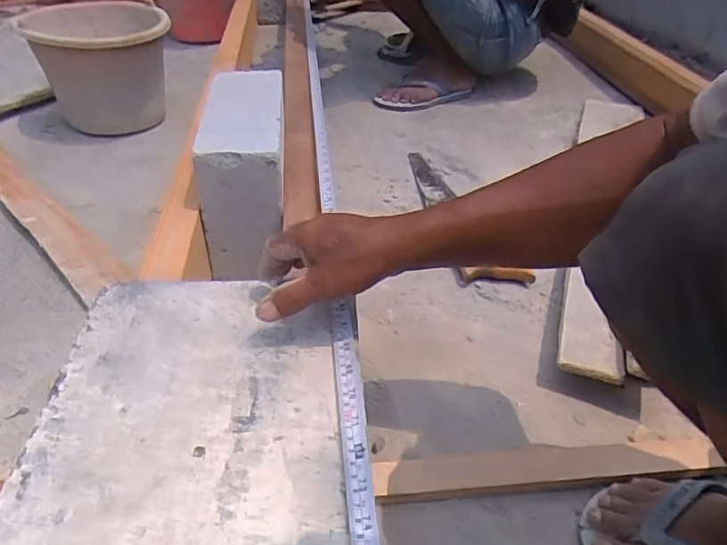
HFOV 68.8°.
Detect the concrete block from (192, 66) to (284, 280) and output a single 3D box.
[{"bbox_3d":[-0.161,-0.156,0.743,0.099,0.177,0.271,-2,39,-6],"label":"concrete block"}]

